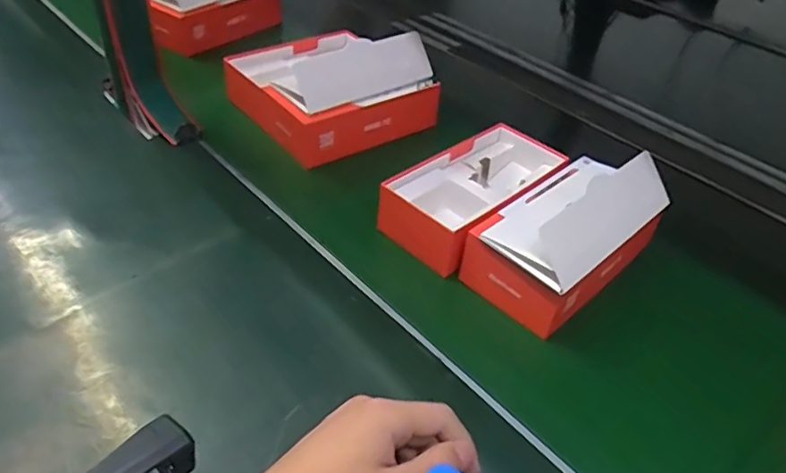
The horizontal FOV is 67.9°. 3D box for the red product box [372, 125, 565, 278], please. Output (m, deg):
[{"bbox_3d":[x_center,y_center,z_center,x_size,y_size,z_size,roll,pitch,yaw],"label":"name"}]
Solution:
[{"bbox_3d":[0.084,-0.043,0.571,0.101,0.063,0.196,32,49,29],"label":"red product box"}]

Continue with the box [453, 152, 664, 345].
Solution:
[{"bbox_3d":[0.156,-0.012,0.500,0.182,0.092,0.100,-31,51,-32],"label":"box"}]

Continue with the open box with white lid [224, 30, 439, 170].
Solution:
[{"bbox_3d":[-0.084,-0.185,0.688,0.179,0.100,0.206,-32,52,-33],"label":"open box with white lid"}]

